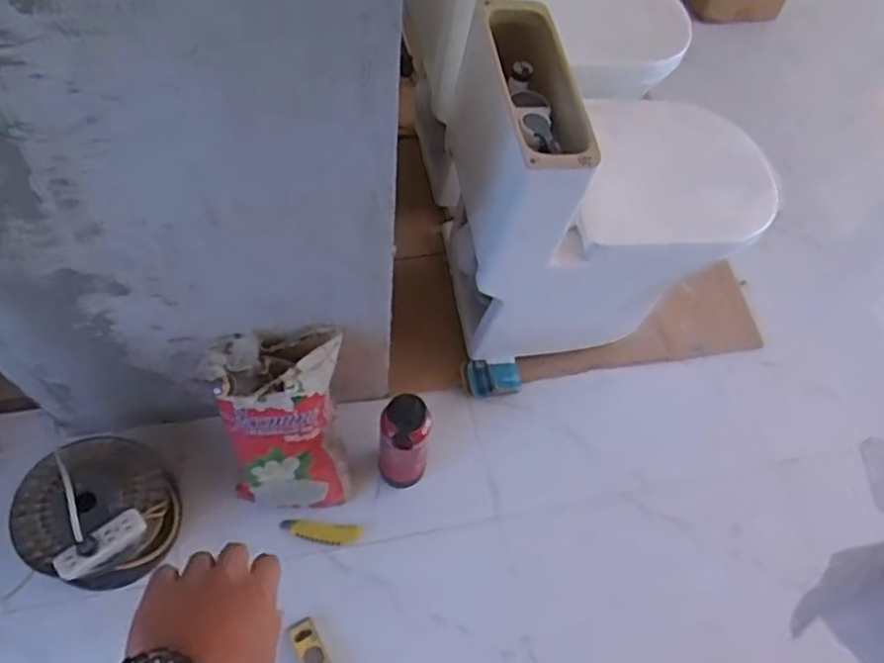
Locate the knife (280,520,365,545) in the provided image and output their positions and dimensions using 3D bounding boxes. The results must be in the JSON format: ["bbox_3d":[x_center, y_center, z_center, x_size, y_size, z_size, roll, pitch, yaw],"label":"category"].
[{"bbox_3d":[-0.226,0.376,1.321,0.152,0.014,0.039,7,62,0],"label":"knife"}]

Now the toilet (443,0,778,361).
[{"bbox_3d":[0.305,-0.283,1.375,0.600,0.635,0.379,-16,64,-12],"label":"toilet"}]

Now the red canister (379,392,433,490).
[{"bbox_3d":[-0.067,0.207,1.282,0.092,0.274,0.083,7,62,-2],"label":"red canister"}]

